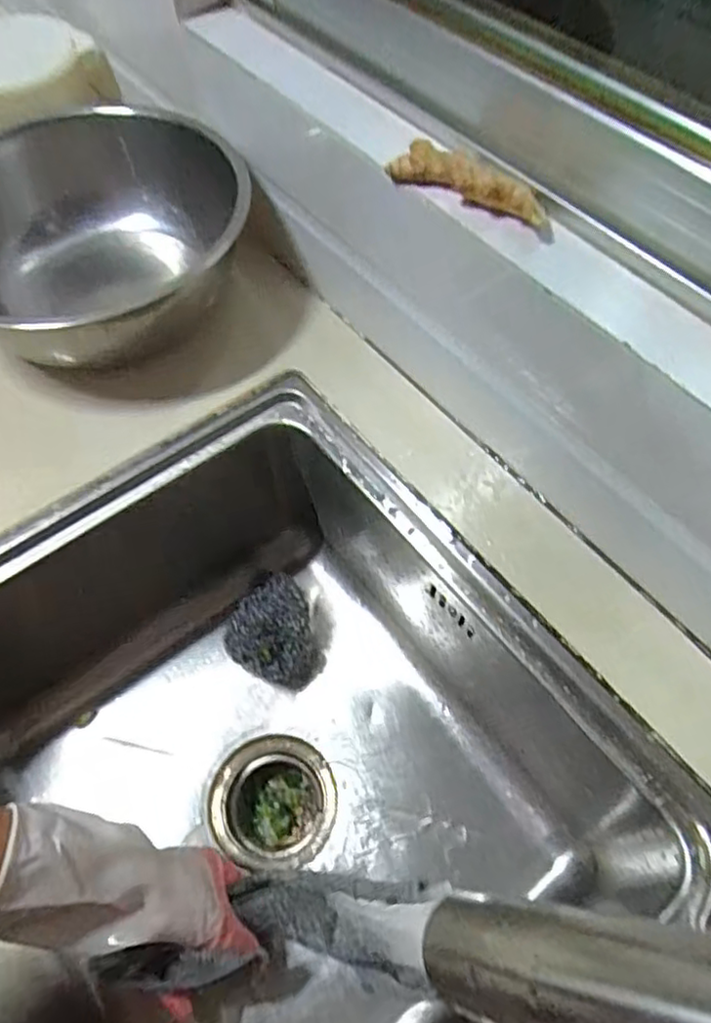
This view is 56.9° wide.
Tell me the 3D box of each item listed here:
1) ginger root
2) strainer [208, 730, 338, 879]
[{"bbox_3d":[0.071,-0.201,0.401,0.106,0.020,0.027,35,66,19],"label":"ginger root"},{"bbox_3d":[-0.072,0.267,0.597,0.106,0.060,0.107,-16,61,-8],"label":"strainer"}]

